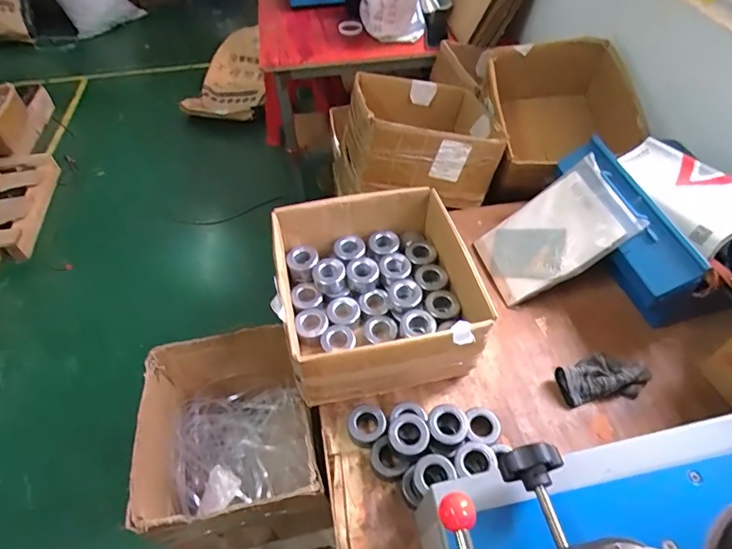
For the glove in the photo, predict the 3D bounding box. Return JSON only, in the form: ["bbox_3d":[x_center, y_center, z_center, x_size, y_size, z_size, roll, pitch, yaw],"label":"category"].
[{"bbox_3d":[0.416,0.178,0.784,0.163,0.036,0.080,-7,51,-4],"label":"glove"}]

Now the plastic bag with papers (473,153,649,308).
[{"bbox_3d":[0.361,-0.078,0.888,0.279,0.029,0.190,-38,48,28],"label":"plastic bag with papers"}]

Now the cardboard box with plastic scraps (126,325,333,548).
[{"bbox_3d":[-0.240,0.325,0.869,0.284,0.284,0.310,-10,51,-6],"label":"cardboard box with plastic scraps"}]

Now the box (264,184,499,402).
[{"bbox_3d":[0.017,0.034,0.816,0.327,0.178,0.331,-10,51,-6],"label":"box"}]

